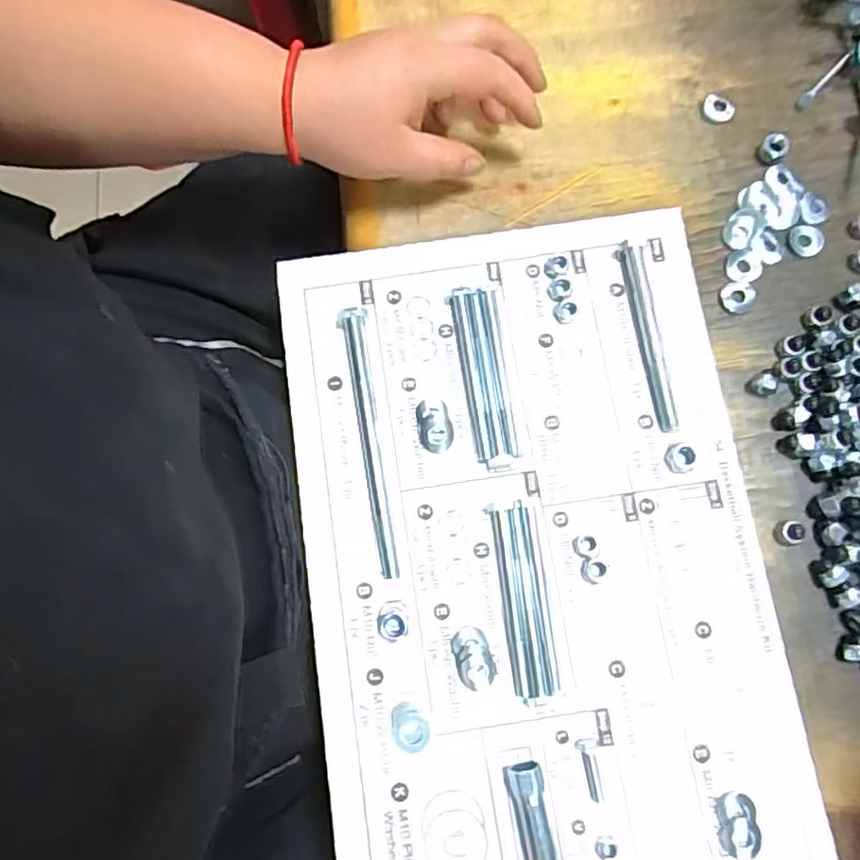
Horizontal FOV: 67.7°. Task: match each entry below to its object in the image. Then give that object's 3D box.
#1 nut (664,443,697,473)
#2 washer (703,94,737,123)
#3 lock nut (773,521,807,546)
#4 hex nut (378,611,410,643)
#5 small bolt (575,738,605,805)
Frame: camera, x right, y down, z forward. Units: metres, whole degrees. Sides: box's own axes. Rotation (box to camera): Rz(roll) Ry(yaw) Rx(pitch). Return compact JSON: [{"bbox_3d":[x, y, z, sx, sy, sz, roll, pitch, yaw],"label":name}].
[{"bbox_3d":[0.138,0.015,0.352,0.015,0.006,0.016,0,78,1],"label":"nut"},{"bbox_3d":[0.182,-0.203,0.404,0.020,0.005,0.015,22,79,5],"label":"washer"},{"bbox_3d":[0.193,0.055,0.343,0.012,0.010,0.013,-10,78,-1],"label":"lock nut"},{"bbox_3d":[-0.019,0.103,0.336,0.016,0.008,0.015,-7,78,-1],"label":"hex nut"},{"bbox_3d":[0.081,0.171,0.319,0.010,0.008,0.030,-9,78,-1],"label":"small bolt"}]

